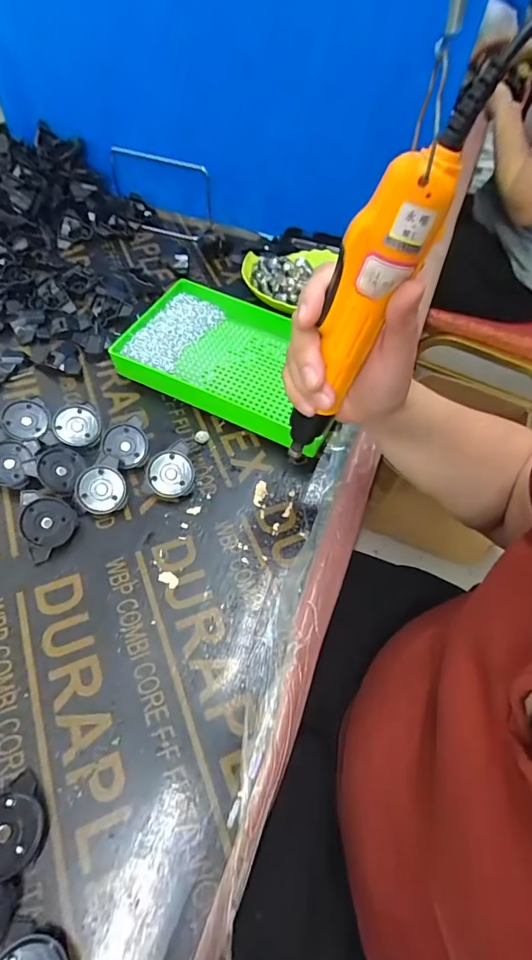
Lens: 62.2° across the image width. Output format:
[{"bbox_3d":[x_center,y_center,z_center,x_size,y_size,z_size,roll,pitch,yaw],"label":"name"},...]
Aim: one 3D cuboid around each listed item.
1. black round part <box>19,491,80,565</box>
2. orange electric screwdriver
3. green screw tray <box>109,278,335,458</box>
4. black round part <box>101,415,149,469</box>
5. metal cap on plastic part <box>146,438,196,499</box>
[{"bbox_3d":[-0.193,0.035,0.387,0.045,0.017,0.058,-31,89,-34],"label":"black round part"},{"bbox_3d":[0.055,-0.103,0.269,0.036,0.227,0.028,44,46,20],"label":"orange electric screwdriver"},{"bbox_3d":[-0.030,-0.136,0.502,0.246,0.035,0.164,21,59,8],"label":"green screw tray"},{"bbox_3d":[-0.138,-0.035,0.436,0.047,0.016,0.047,0,89,-9],"label":"black round part"},{"bbox_3d":[-0.091,-0.010,0.425,0.050,0.017,0.050,0,86,-3],"label":"metal cap on plastic part"}]

